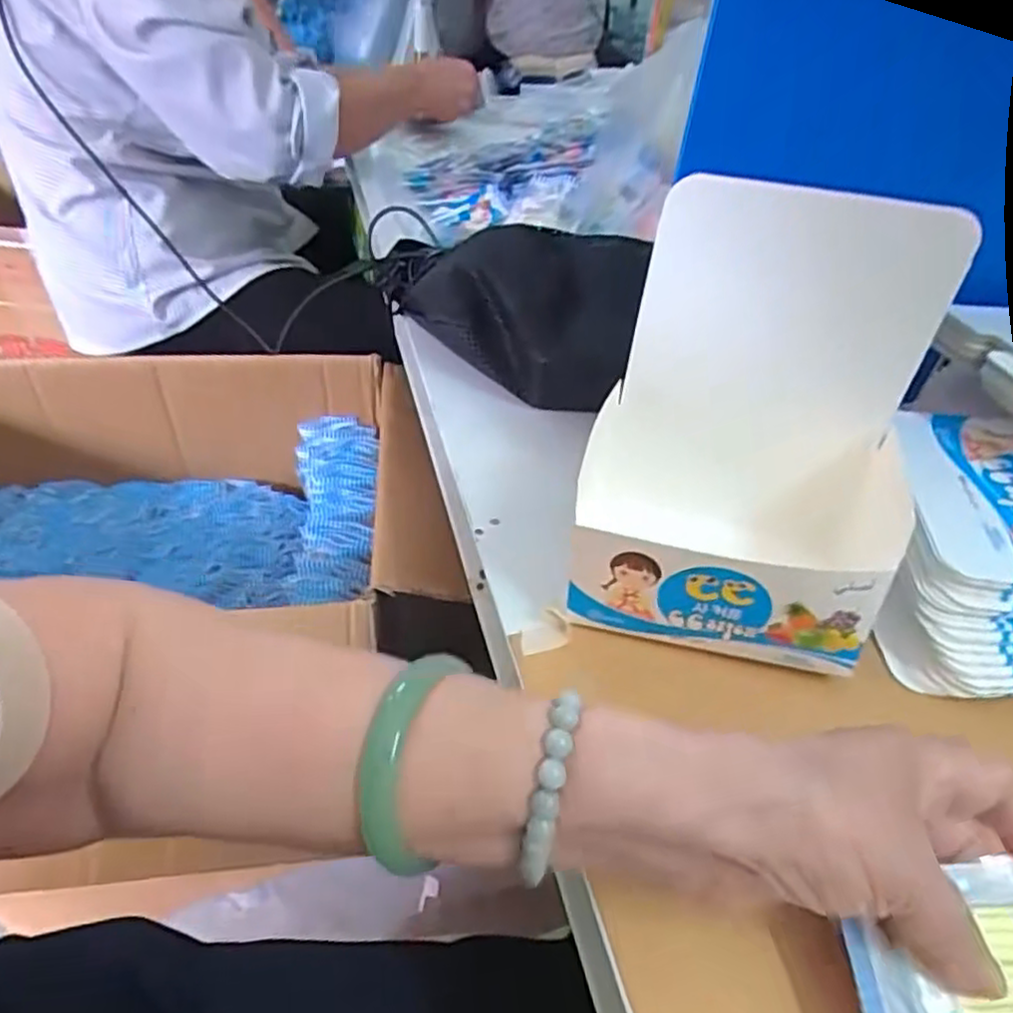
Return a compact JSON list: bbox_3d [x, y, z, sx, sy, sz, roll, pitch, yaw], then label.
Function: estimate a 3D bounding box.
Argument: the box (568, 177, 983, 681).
[{"bbox_3d":[0.119,-0.033,0.339,0.161,0.178,0.128,12,43,8],"label":"box"}]

